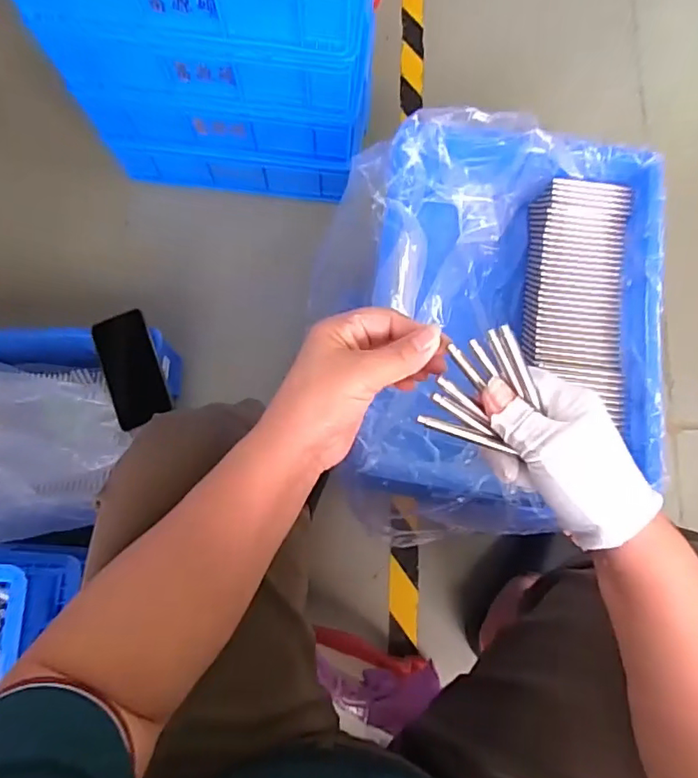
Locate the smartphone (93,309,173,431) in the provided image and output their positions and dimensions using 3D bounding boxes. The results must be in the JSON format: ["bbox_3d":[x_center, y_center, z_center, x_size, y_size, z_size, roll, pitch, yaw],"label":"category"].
[{"bbox_3d":[-0.301,-0.028,0.753,0.075,0.014,0.153,-19,89,-9],"label":"smartphone"}]

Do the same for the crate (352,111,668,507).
[{"bbox_3d":[0.178,-0.092,0.631,0.320,0.129,0.394,7,77,0],"label":"crate"}]

